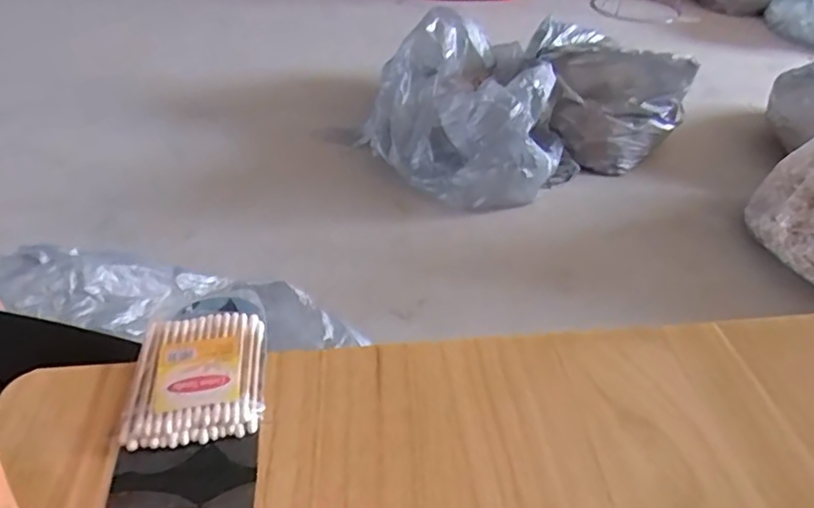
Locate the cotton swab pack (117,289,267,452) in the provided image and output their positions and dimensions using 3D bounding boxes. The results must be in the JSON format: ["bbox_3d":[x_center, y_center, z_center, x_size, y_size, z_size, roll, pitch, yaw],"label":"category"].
[{"bbox_3d":[-0.107,0.057,0.312,0.064,0.010,0.090,-4,40,-7],"label":"cotton swab pack"}]

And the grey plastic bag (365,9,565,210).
[{"bbox_3d":[0.133,-0.362,1.447,0.450,0.226,0.525,3,39,-1],"label":"grey plastic bag"}]

